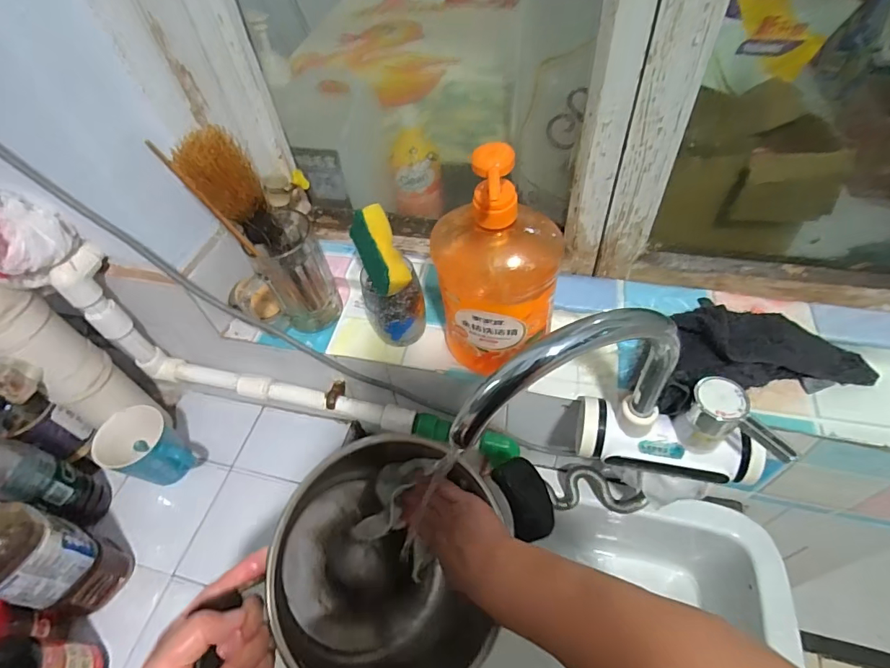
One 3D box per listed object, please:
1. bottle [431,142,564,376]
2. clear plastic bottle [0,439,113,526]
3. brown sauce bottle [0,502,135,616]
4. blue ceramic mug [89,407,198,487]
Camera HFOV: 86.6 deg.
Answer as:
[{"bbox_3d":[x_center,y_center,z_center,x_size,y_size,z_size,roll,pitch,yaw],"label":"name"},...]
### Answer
[{"bbox_3d":[0.047,-0.054,0.445,0.113,0.248,0.066,1,52,5],"label":"bottle"},{"bbox_3d":[-0.513,0.176,0.586,0.064,0.223,0.070,17,56,17],"label":"clear plastic bottle"},{"bbox_3d":[-0.451,0.251,0.525,0.072,0.219,0.082,9,53,12],"label":"brown sauce bottle"},{"bbox_3d":[-0.392,0.165,0.641,0.101,0.113,0.085,21,57,20],"label":"blue ceramic mug"}]

